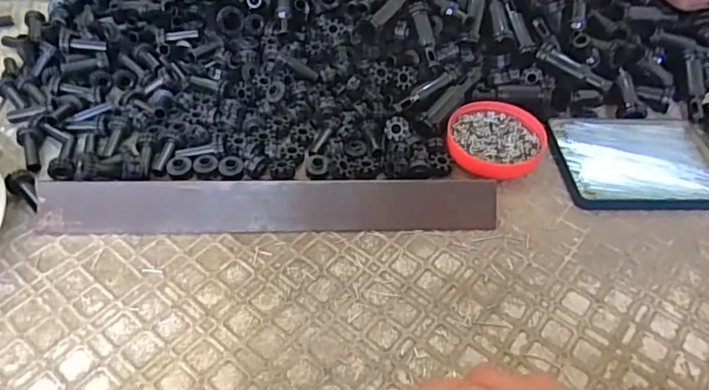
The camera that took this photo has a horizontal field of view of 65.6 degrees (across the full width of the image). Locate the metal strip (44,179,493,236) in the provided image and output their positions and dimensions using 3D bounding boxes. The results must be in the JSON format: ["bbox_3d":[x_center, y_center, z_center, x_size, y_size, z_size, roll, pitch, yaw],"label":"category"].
[{"bbox_3d":[-0.057,0.007,0.389,0.314,0.020,0.031,0,48,-5],"label":"metal strip"}]

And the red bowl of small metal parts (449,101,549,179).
[{"bbox_3d":[0.115,-0.046,0.451,0.078,0.014,0.077,18,49,11],"label":"red bowl of small metal parts"}]

